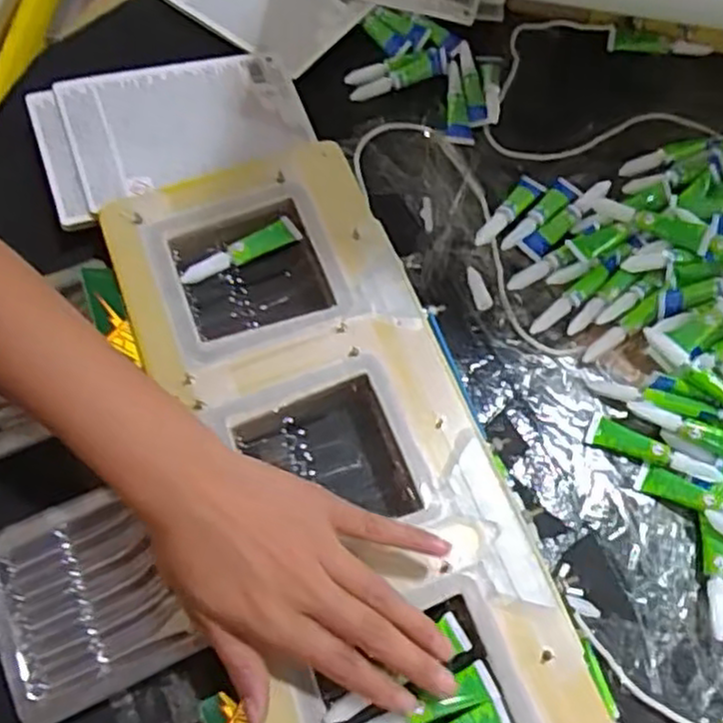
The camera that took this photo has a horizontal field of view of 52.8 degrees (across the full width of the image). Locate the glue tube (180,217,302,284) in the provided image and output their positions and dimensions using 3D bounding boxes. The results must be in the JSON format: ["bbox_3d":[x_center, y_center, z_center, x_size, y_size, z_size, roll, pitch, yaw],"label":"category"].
[{"bbox_3d":[-0.078,-0.071,0.468,0.080,0.013,0.016,-31,72,-14],"label":"glue tube"}]

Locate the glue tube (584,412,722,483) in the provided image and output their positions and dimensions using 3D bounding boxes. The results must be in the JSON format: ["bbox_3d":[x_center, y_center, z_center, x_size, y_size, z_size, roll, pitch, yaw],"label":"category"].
[{"bbox_3d":[0.184,0.055,0.456,0.081,0.013,0.020,21,68,6],"label":"glue tube"}]

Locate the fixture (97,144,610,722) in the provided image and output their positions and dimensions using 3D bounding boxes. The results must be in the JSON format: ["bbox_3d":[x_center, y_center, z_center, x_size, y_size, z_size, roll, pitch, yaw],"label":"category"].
[{"bbox_3d":[-0.013,0.065,0.422,0.164,0.032,0.414,-19,69,-10],"label":"fixture"}]

